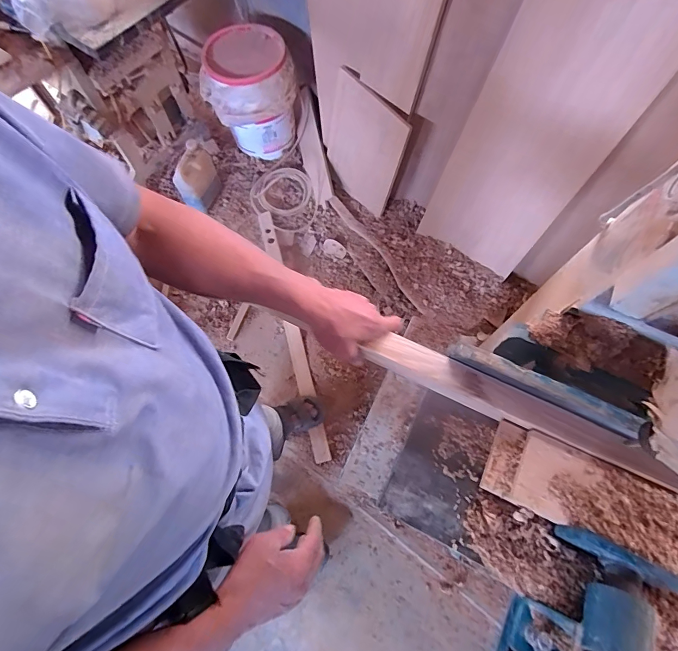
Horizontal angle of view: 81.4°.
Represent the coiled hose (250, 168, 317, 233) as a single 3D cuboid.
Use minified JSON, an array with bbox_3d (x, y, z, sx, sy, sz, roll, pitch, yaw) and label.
[{"bbox_3d":[-0.213,-0.533,1.610,0.280,0.029,0.267,0,69,0],"label":"coiled hose"}]

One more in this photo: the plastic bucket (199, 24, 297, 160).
[{"bbox_3d":[-0.340,-0.907,1.568,0.325,0.339,0.325,0,69,0],"label":"plastic bucket"}]

